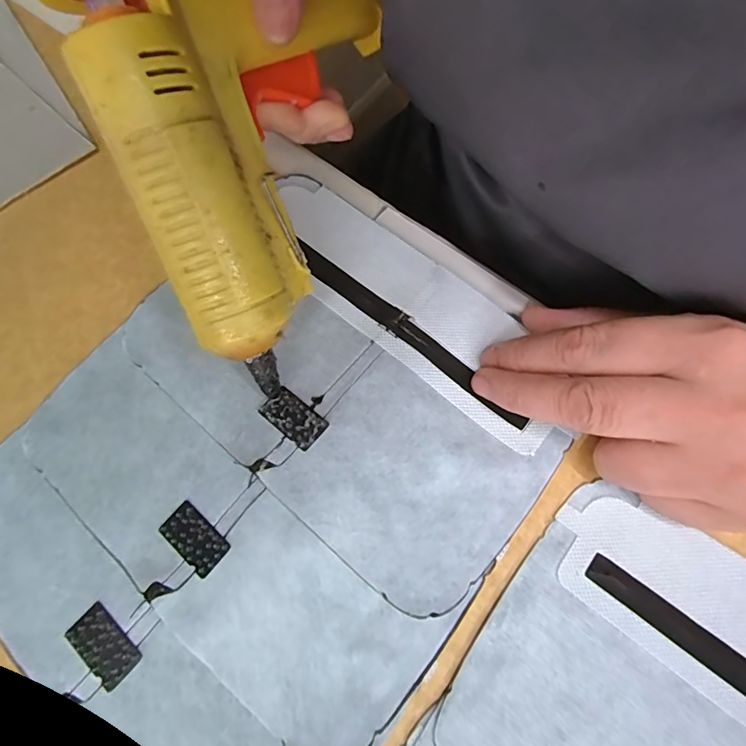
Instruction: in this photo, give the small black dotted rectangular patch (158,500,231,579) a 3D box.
[{"bbox_3d":[-0.073,0.066,0.187,0.029,0.004,0.016,38,76,14],"label":"small black dotted rectangular patch"}]

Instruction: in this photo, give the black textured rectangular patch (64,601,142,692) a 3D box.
[{"bbox_3d":[-0.104,0.104,0.178,0.029,0.004,0.016,40,76,14],"label":"black textured rectangular patch"}]

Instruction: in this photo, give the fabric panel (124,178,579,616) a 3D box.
[{"bbox_3d":[-0.007,-0.003,0.213,0.185,0.006,0.128,40,74,13],"label":"fabric panel"}]

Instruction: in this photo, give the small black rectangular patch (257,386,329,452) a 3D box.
[{"bbox_3d":[-0.034,0.019,0.202,0.028,0.004,0.016,37,75,14],"label":"small black rectangular patch"}]

